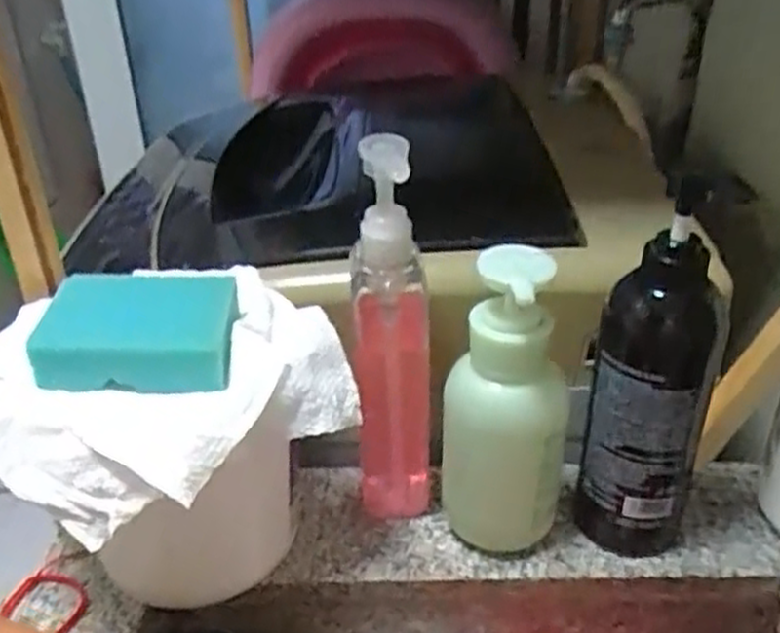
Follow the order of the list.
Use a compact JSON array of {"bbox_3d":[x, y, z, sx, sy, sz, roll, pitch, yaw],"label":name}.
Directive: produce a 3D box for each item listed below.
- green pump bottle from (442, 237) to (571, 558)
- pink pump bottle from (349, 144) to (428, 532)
[{"bbox_3d":[0.067,0.061,0.456,0.064,0.197,0.060,-6,32,-6],"label":"green pump bottle"},{"bbox_3d":[0.000,0.020,0.471,0.050,0.256,0.046,-3,32,-1],"label":"pink pump bottle"}]

